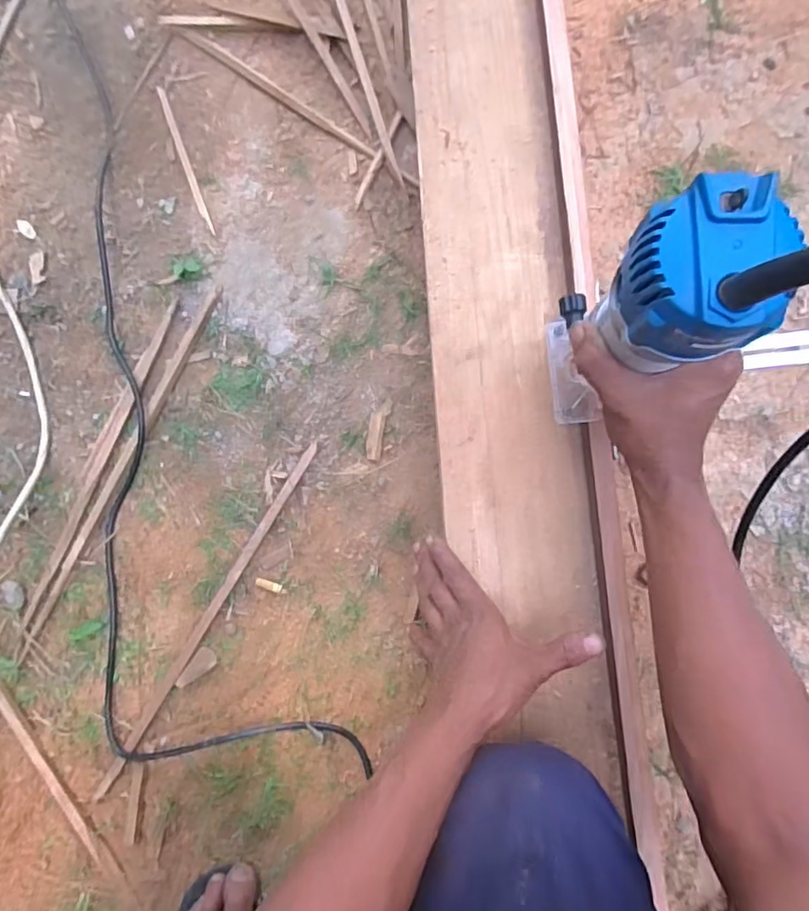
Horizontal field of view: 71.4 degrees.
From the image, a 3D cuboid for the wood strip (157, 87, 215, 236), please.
[{"bbox_3d":[-0.263,-0.352,0.675,0.011,0.004,0.196,-21,84,6],"label":"wood strip"}]

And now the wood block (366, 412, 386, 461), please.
[{"bbox_3d":[-0.031,-0.021,0.613,0.017,0.004,0.052,8,88,8],"label":"wood block"}]

